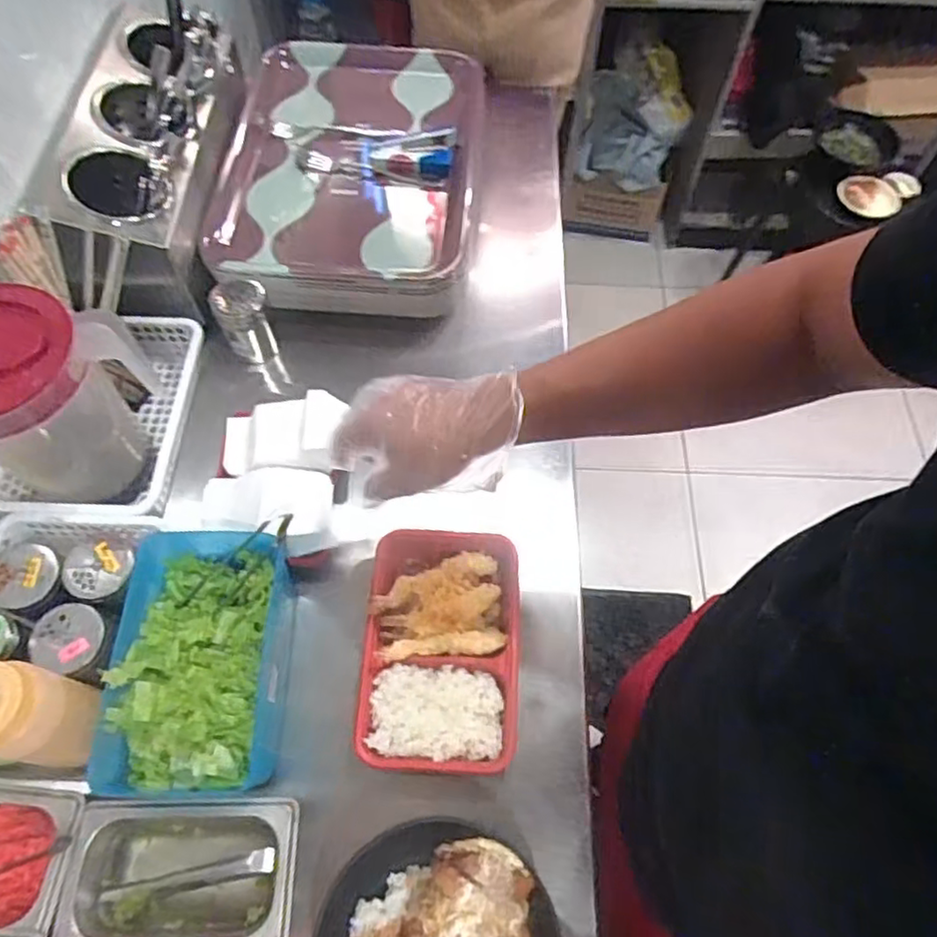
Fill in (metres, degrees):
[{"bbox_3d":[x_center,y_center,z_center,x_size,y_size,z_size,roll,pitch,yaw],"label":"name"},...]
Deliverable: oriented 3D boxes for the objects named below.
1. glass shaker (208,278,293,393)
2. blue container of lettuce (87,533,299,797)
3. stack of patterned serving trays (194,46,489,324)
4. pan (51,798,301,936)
[{"bbox_3d":[-0.268,-0.161,0.830,0.062,0.164,0.066,0,62,0],"label":"glass shaker"},{"bbox_3d":[-0.233,0.161,0.572,0.143,0.075,0.223,-2,62,-1],"label":"blue container of lettuce"},{"bbox_3d":[-0.150,-0.403,0.901,0.326,0.099,0.486,2,62,1],"label":"stack of patterned serving trays"},{"bbox_3d":[-0.223,0.320,0.523,0.178,0.053,0.103,0,62,0],"label":"pan"}]

